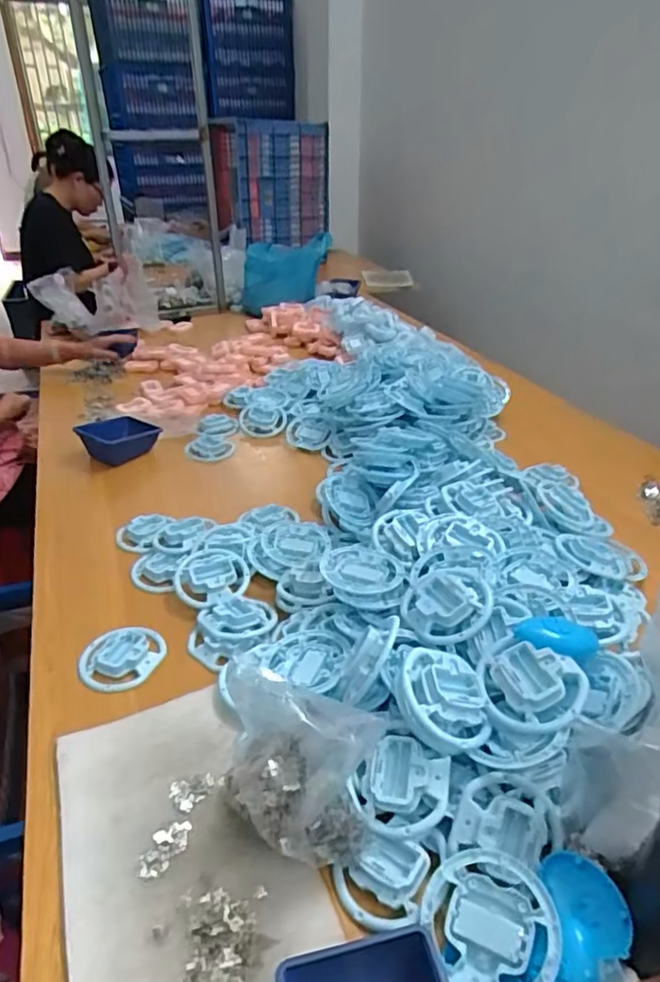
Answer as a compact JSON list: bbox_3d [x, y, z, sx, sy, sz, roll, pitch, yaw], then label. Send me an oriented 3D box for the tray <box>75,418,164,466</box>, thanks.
[{"bbox_3d":[-0.437,-0.101,1.228,0.118,0.075,0.137,15,32,32],"label":"tray"}]

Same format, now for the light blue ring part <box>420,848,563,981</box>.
[{"bbox_3d":[0.130,0.347,0.479,0.099,0.012,0.102,-18,45,3],"label":"light blue ring part"}]

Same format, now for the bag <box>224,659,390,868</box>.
[{"bbox_3d":[-0.052,0.259,0.594,0.225,0.065,0.149,18,36,28],"label":"bag"}]

